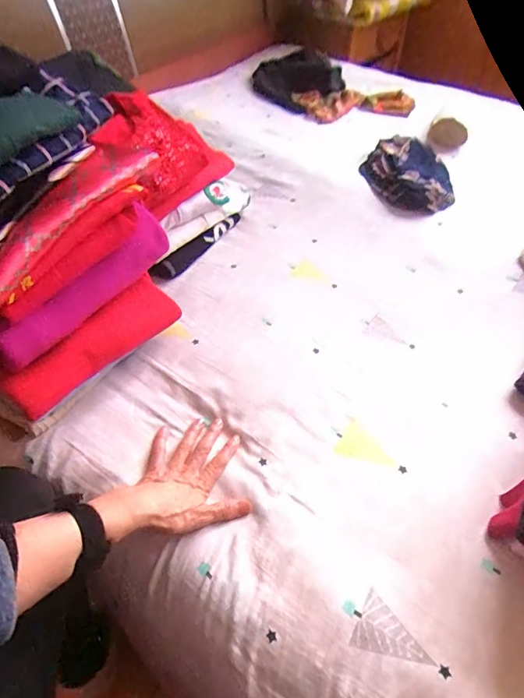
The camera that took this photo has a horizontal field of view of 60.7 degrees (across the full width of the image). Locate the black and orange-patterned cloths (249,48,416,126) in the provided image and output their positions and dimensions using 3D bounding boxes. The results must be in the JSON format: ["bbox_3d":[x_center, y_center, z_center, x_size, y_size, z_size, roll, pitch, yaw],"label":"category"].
[{"bbox_3d":[0.189,-0.746,1.253,0.435,0.070,0.281,33,58,24],"label":"black and orange-patterned cloths"}]

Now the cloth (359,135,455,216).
[{"bbox_3d":[0.314,-0.387,0.960,0.182,0.061,0.294,5,51,3],"label":"cloth"}]

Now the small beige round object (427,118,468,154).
[{"bbox_3d":[0.441,-0.509,1.065,0.085,0.061,0.083,0,51,0],"label":"small beige round object"}]

